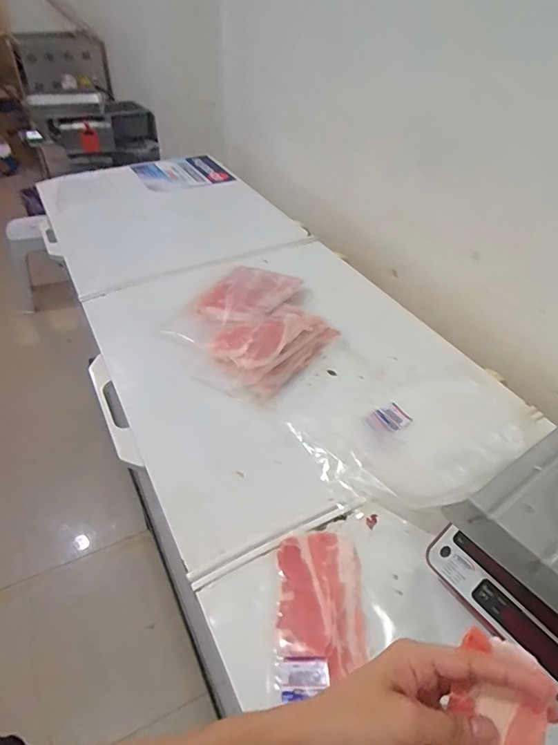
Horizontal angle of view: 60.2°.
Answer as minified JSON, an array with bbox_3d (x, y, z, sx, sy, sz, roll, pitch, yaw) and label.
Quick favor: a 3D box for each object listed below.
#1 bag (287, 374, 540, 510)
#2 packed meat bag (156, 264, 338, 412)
[{"bbox_3d":[0.249,0.097,0.805,0.399,0.029,0.251,-19,45,-18],"label":"bag"},{"bbox_3d":[-0.058,-0.113,1.016,0.342,0.068,0.364,22,48,24],"label":"packed meat bag"}]

